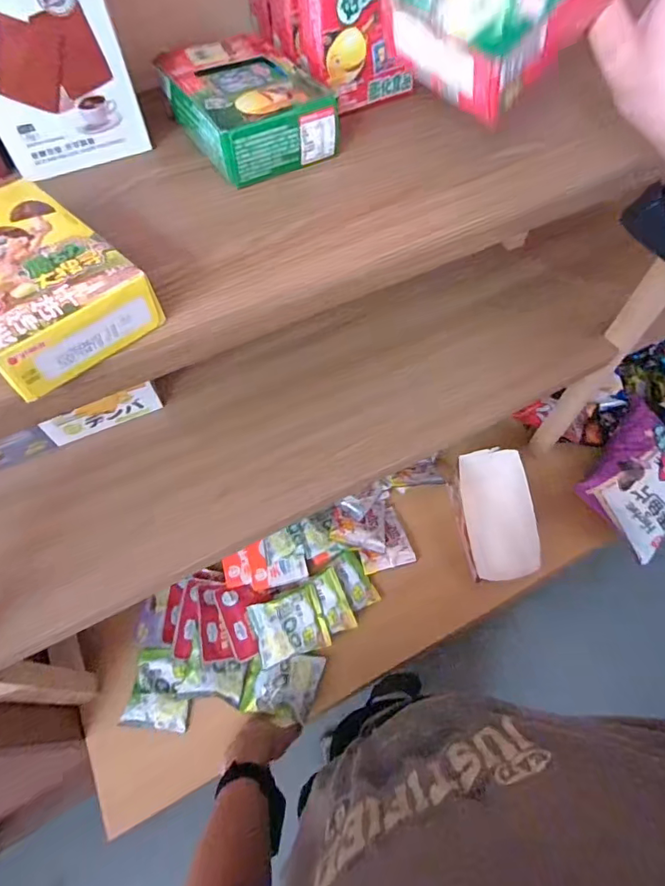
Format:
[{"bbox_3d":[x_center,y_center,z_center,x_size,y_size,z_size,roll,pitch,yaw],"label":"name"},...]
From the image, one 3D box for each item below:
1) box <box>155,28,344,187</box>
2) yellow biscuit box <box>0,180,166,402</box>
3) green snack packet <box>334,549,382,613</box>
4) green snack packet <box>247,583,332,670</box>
[{"bbox_3d":[-0.068,-0.263,0.365,0.102,0.041,0.136,-23,61,-13],"label":"box"},{"bbox_3d":[-0.174,-0.094,0.269,0.130,0.035,0.084,40,67,22],"label":"yellow biscuit box"},{"bbox_3d":[0.040,0.248,0.851,0.053,0.015,0.100,-24,62,-14],"label":"green snack packet"},{"bbox_3d":[-0.073,0.312,0.804,0.119,0.027,0.099,-16,60,-9],"label":"green snack packet"}]

